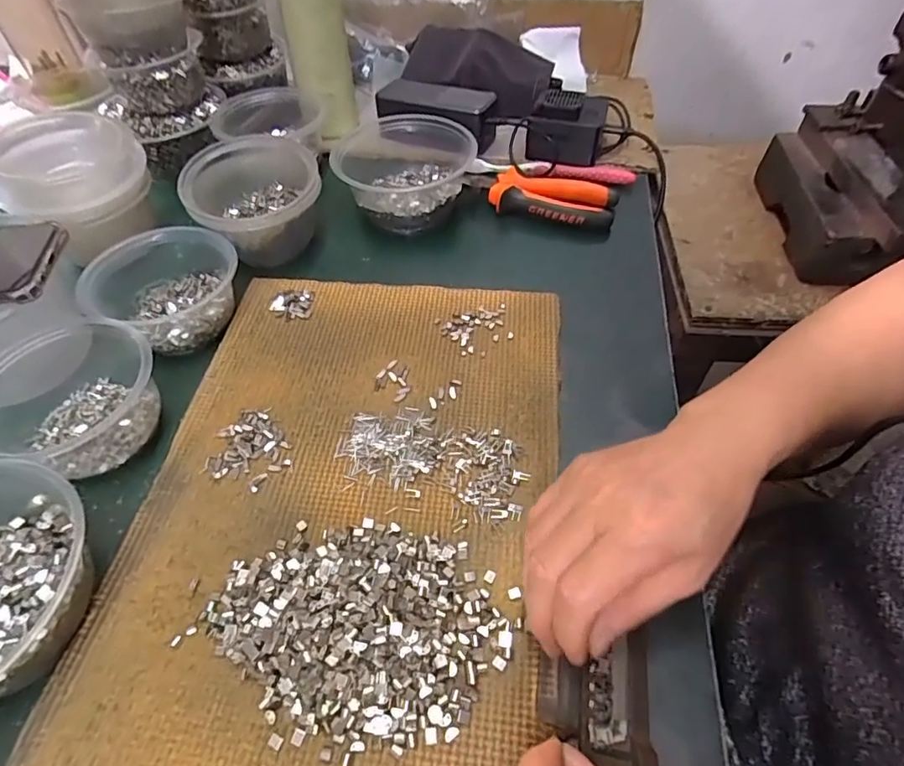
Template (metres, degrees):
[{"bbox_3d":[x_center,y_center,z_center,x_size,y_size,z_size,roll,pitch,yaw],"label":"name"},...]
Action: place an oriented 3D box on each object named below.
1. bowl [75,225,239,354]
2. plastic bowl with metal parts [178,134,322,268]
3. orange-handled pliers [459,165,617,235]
[{"bbox_3d":[-0.230,-0.080,0.438,0.105,0.052,0.104,0,52,0],"label":"bowl"},{"bbox_3d":[-0.175,-0.163,0.488,0.110,0.069,0.103,0,52,0],"label":"plastic bowl with metal parts"},{"bbox_3d":[0.089,-0.189,0.540,0.150,0.027,0.066,20,54,15],"label":"orange-handled pliers"}]

